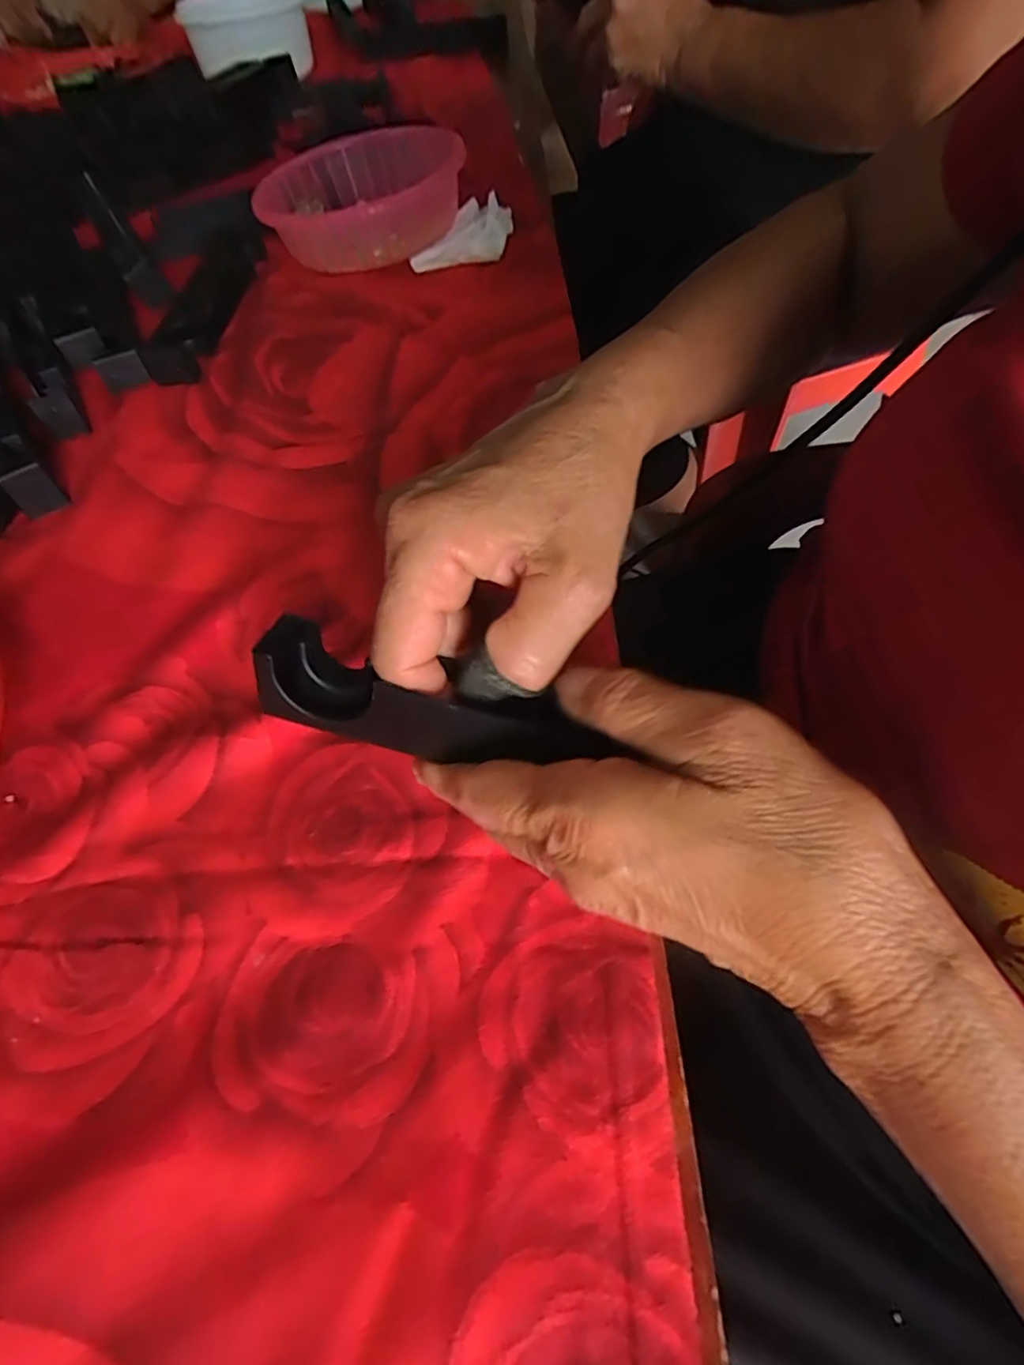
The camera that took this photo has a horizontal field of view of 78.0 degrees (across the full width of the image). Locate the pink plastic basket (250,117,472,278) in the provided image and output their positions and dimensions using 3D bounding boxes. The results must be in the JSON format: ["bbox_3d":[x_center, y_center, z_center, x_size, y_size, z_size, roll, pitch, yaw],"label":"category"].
[{"bbox_3d":[-0.120,-0.393,0.519,0.162,0.058,0.161,-2,56,3],"label":"pink plastic basket"}]

